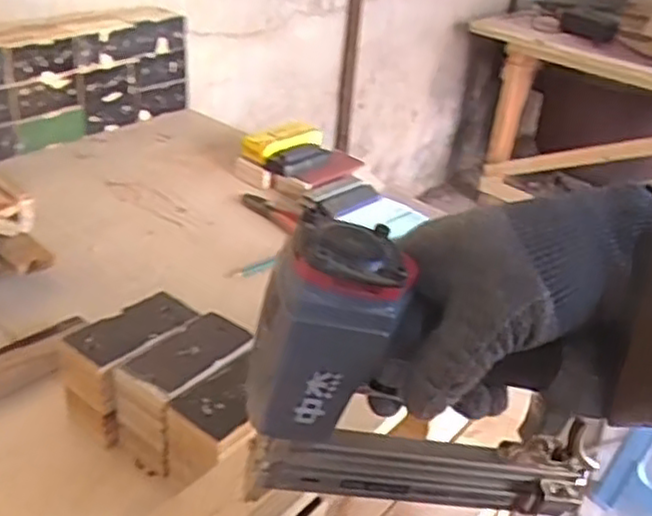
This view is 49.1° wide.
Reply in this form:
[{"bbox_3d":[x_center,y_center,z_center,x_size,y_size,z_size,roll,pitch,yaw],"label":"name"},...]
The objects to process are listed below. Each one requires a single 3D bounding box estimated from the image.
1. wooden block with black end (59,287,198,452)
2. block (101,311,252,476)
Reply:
[{"bbox_3d":[-0.176,0.096,0.660,0.067,0.078,0.119,23,34,28],"label":"wooden block with black end"},{"bbox_3d":[-0.125,0.118,0.641,0.066,0.088,0.122,21,34,26],"label":"block"}]

